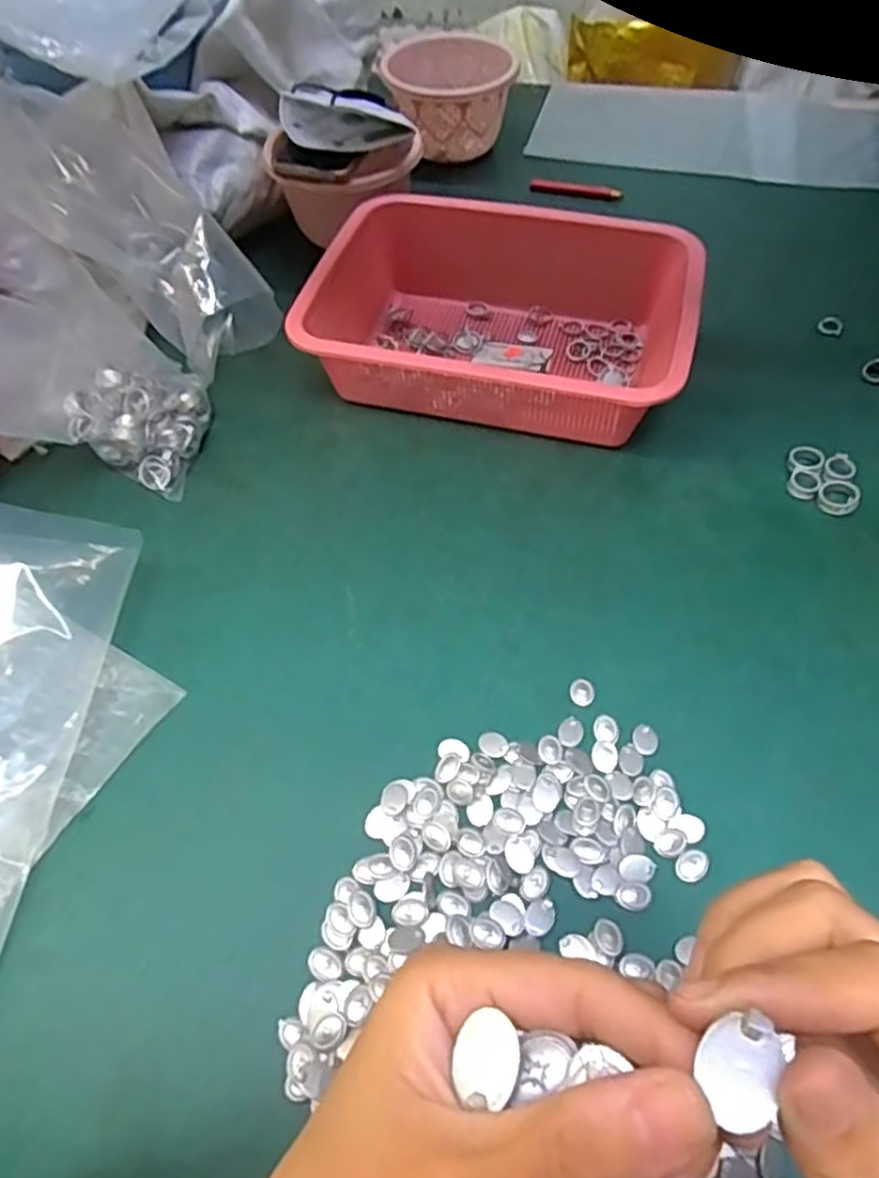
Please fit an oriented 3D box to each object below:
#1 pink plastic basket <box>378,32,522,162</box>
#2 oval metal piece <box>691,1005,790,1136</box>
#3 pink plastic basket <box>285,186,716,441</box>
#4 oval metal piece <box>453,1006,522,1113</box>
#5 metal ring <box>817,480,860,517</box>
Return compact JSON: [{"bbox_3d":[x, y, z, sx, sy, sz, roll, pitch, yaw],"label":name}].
[{"bbox_3d":[0.011,-0.549,0.831,0.137,0.085,0.112,-8,55,-4],"label":"pink plastic basket"},{"bbox_3d":[0.054,0.086,0.133,0.012,0.004,0.019,22,59,16],"label":"oval metal piece"},{"bbox_3d":[0.051,-0.220,0.619,0.303,0.081,0.201,9,56,8],"label":"pink plastic basket"},{"bbox_3d":[0.010,0.099,0.157,0.012,0.004,0.015,18,58,14],"label":"oval metal piece"},{"bbox_3d":[0.294,-0.067,0.547,0.028,0.009,0.029,-1,55,1],"label":"metal ring"}]

